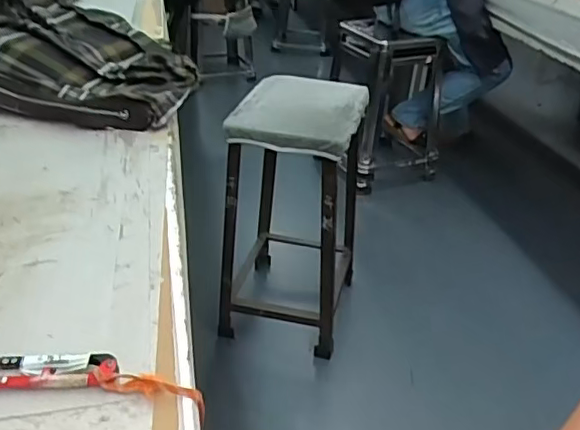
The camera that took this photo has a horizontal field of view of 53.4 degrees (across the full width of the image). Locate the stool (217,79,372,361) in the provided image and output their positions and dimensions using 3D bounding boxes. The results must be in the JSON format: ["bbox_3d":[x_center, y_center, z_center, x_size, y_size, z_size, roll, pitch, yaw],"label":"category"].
[{"bbox_3d":[0.012,-0.010,1.351,0.270,0.546,0.356,11,32,12],"label":"stool"}]

